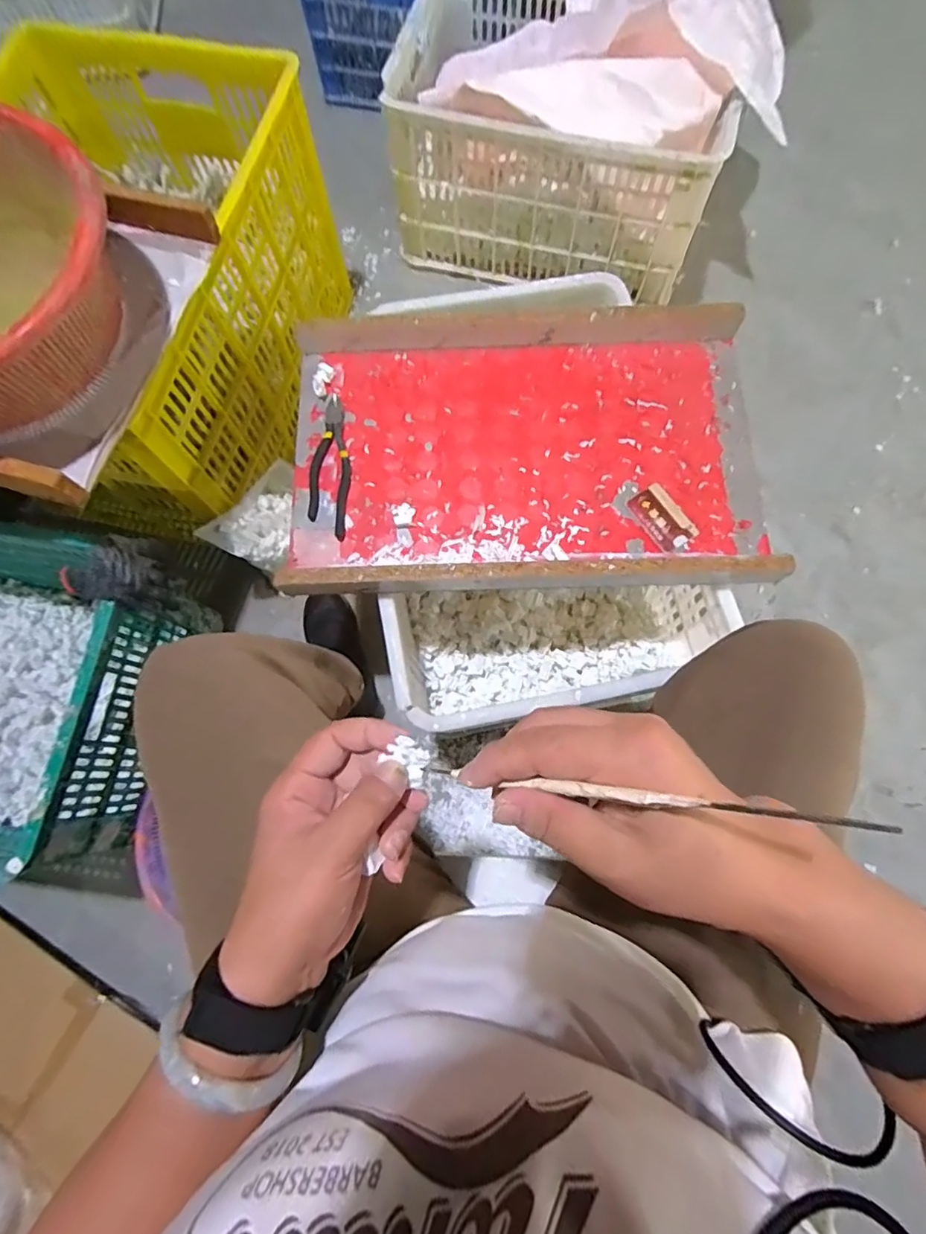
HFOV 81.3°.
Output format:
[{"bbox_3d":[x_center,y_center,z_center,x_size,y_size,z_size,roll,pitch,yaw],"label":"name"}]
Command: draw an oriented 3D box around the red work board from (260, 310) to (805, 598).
[{"bbox_3d":[0.076,-0.247,0.696,0.588,0.064,0.435,-1,75,3],"label":"red work board"}]

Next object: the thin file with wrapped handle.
[{"bbox_3d":[0.053,0.070,0.214,0.168,0.006,0.005,-6,74,38],"label":"thin file with wrapped handle"}]

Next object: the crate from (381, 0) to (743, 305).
[{"bbox_3d":[0.190,-0.929,1.062,0.587,0.290,0.418,16,77,7],"label":"crate"}]

